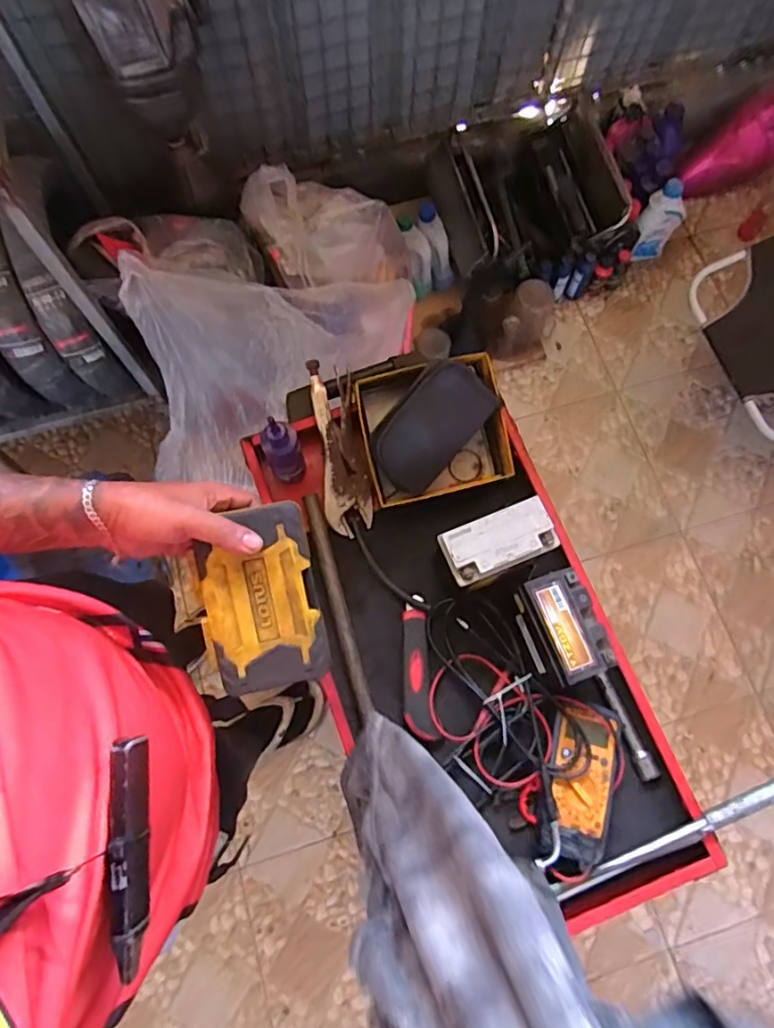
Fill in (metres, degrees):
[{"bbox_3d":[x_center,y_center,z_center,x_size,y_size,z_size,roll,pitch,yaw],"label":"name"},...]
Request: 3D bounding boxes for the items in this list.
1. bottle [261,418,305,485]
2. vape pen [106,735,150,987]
[{"bbox_3d":[-0.124,-0.072,0.702,0.045,0.112,0.039,-21,75,-6],"label":"bottle"},{"bbox_3d":[-0.136,0.180,0.306,0.015,0.021,0.116,-3,74,-1],"label":"vape pen"}]

